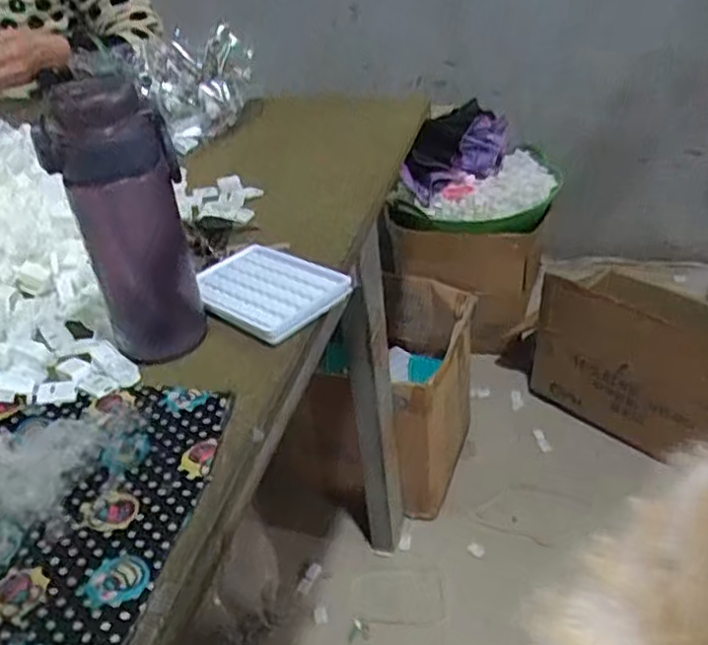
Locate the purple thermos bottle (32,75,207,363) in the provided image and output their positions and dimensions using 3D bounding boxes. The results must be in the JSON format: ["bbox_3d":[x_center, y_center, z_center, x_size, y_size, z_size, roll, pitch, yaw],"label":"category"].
[{"bbox_3d":[-0.165,-0.074,0.519,0.068,0.192,0.062,13,40,22],"label":"purple thermos bottle"}]

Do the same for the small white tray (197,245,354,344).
[{"bbox_3d":[-0.080,-0.033,0.616,0.135,0.015,0.095,26,46,37],"label":"small white tray"}]

